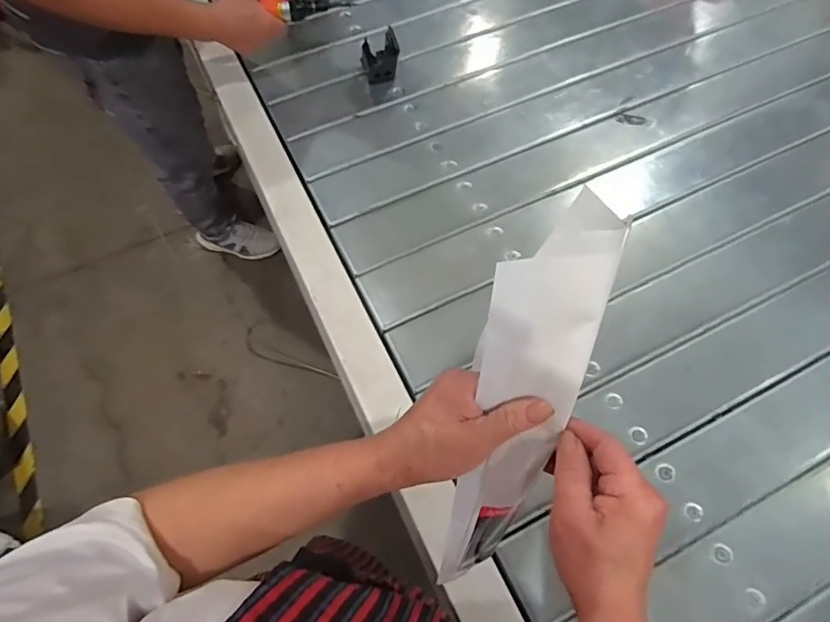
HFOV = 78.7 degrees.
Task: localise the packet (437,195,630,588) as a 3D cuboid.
[{"bbox_3d":[0.062,0.066,0.313,0.064,0.273,0.036,16,28,9],"label":"packet"}]

